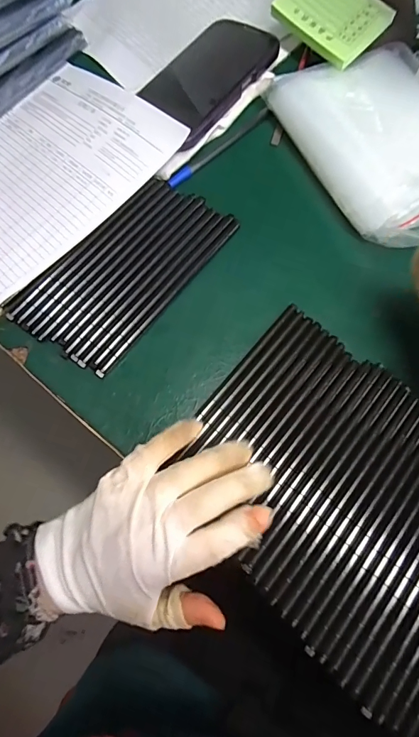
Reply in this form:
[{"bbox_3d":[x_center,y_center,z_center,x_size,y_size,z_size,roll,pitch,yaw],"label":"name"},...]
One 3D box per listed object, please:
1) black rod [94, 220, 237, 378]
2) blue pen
[{"bbox_3d":[-0.030,-0.060,0.328,0.007,0.008,0.174,36,74,11],"label":"black rod"},{"bbox_3d":[0.009,-0.207,0.378,0.010,0.005,0.129,42,75,13],"label":"blue pen"}]

